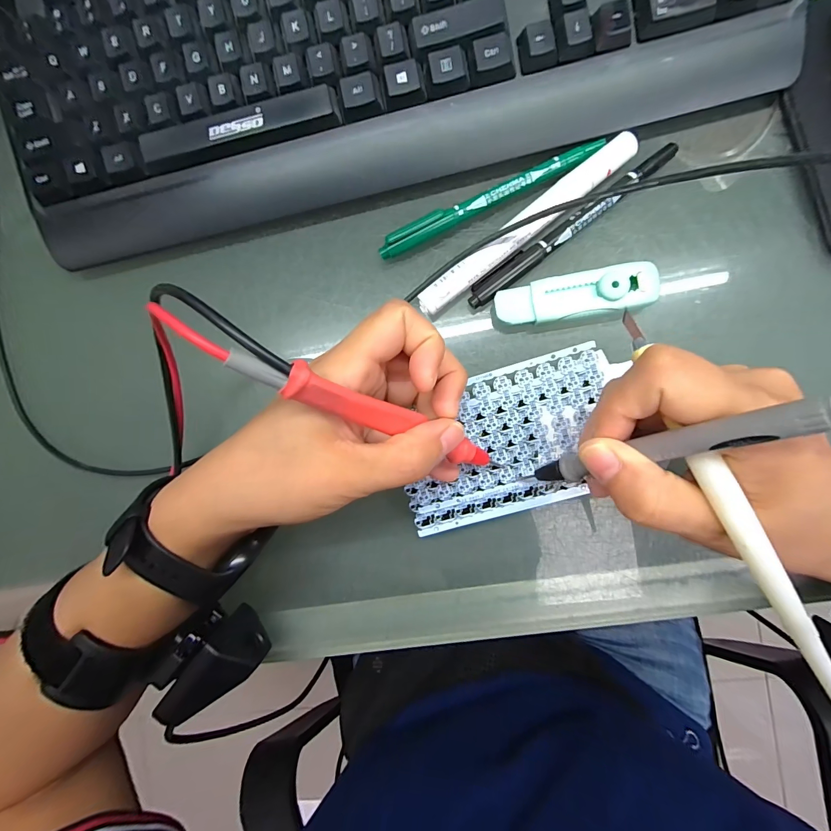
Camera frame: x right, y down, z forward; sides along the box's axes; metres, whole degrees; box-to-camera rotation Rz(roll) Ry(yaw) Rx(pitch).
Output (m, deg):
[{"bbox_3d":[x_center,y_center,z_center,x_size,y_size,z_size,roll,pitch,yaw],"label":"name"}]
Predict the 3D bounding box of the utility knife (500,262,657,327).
[{"bbox_3d":[0.089,-0.067,0.215,0.085,0.018,0.025,-8,89,5],"label":"utility knife"}]

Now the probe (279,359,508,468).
[{"bbox_3d":[0.002,0.006,0.167,0.123,0.008,0.012,24,99,-39],"label":"probe"}]

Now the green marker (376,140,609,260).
[{"bbox_3d":[0.041,-0.125,0.222,0.135,0.012,0.010,-23,88,5],"label":"green marker"}]

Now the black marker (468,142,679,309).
[{"bbox_3d":[0.088,-0.107,0.217,0.138,0.010,0.012,-35,87,4],"label":"black marker"}]

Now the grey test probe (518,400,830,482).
[{"bbox_3d":[0.091,0.013,0.144,0.014,0.142,0.014,44,65,-3],"label":"grey test probe"}]

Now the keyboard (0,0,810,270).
[{"bbox_3d":[-0.024,-0.206,0.210,0.425,0.029,0.150,-13,96,3],"label":"keyboard"}]

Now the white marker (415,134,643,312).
[{"bbox_3d":[0.063,-0.106,0.218,0.144,0.013,0.017,-38,87,4],"label":"white marker"}]

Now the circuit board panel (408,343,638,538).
[{"bbox_3d":[0.050,0.014,0.208,0.119,0.009,0.075,-17,96,4],"label":"circuit board panel"}]

